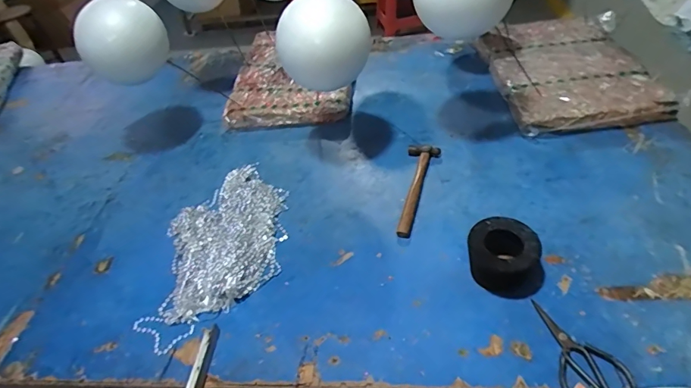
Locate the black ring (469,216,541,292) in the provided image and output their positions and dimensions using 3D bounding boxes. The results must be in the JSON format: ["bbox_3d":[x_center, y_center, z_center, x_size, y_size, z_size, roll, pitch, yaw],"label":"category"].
[{"bbox_3d":[0.270,0.107,0.749,0.111,0.080,0.103,-4,43,4],"label":"black ring"}]

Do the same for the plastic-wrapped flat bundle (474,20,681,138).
[{"bbox_3d":[0.586,-0.348,1.183,0.352,0.076,0.532,-5,43,3],"label":"plastic-wrapped flat bundle"}]

